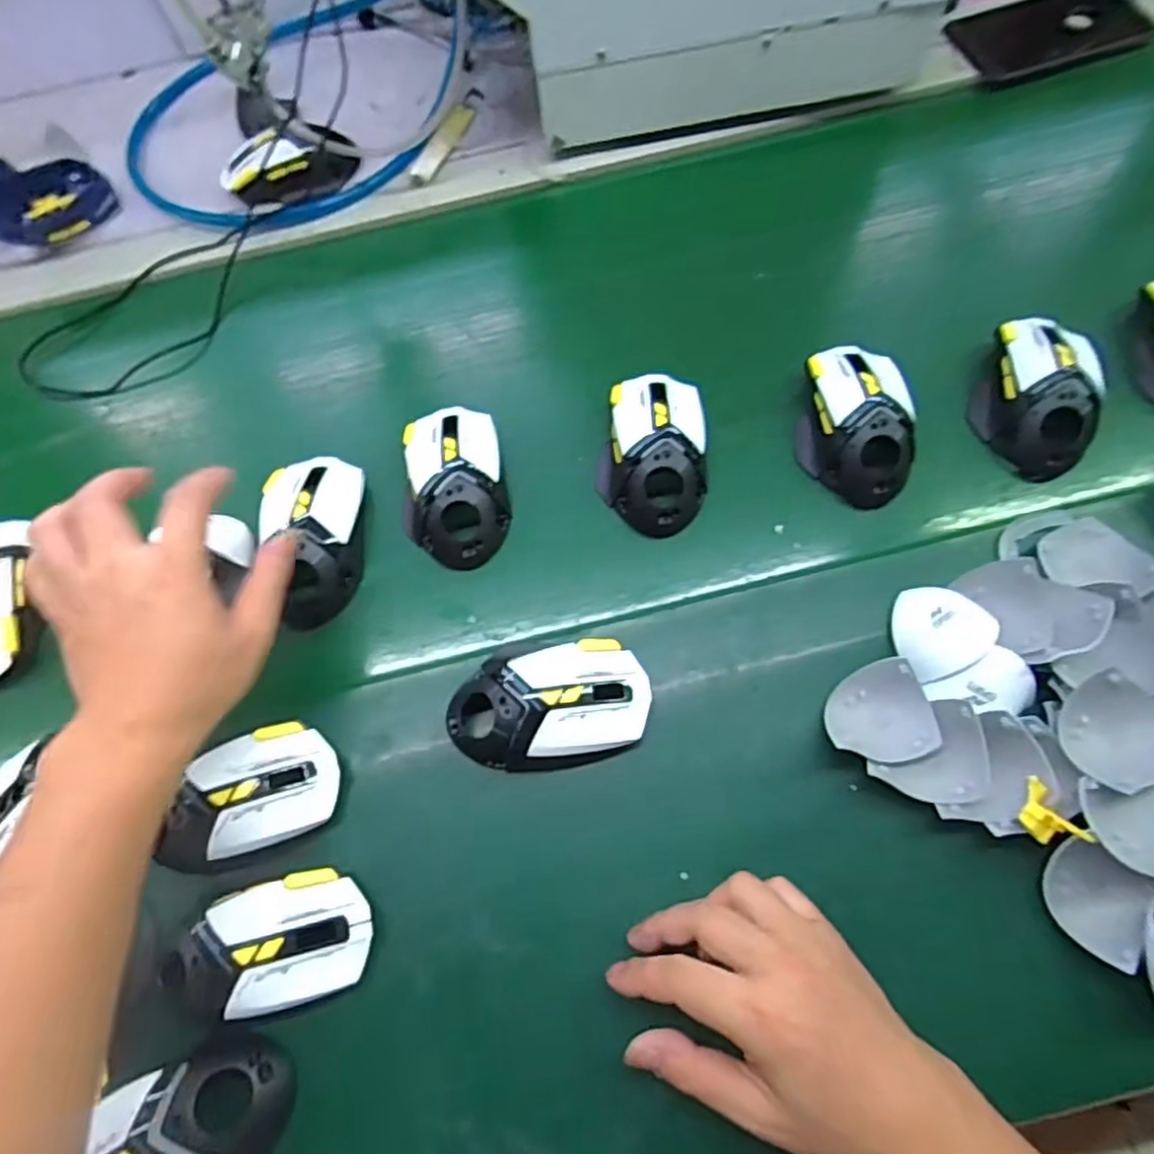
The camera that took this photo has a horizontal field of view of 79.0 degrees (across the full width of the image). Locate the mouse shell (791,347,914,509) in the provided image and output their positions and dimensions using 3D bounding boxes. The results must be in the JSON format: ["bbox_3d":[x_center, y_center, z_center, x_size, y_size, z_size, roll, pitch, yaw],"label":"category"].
[{"bbox_3d":[0.192,-0.109,0.480,0.076,0.038,0.121,-4,69,2],"label":"mouse shell"}]

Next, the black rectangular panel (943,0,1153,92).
[{"bbox_3d":[0.440,-0.506,0.645,0.194,0.012,0.094,-22,68,-7],"label":"black rectangular panel"}]

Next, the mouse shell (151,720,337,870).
[{"bbox_3d":[-0.189,0.126,0.402,0.104,0.033,0.062,-22,69,-5],"label":"mouse shell"}]

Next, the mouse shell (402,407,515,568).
[{"bbox_3d":[-0.085,-0.066,0.481,0.071,0.035,0.120,-9,69,0],"label":"mouse shell"}]

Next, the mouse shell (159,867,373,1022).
[{"bbox_3d":[-0.165,0.196,0.369,0.104,0.028,0.060,-17,69,-3],"label":"mouse shell"}]

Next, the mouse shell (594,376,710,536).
[{"bbox_3d":[0.052,-0.089,0.481,0.071,0.037,0.120,2,69,4],"label":"mouse shell"}]

